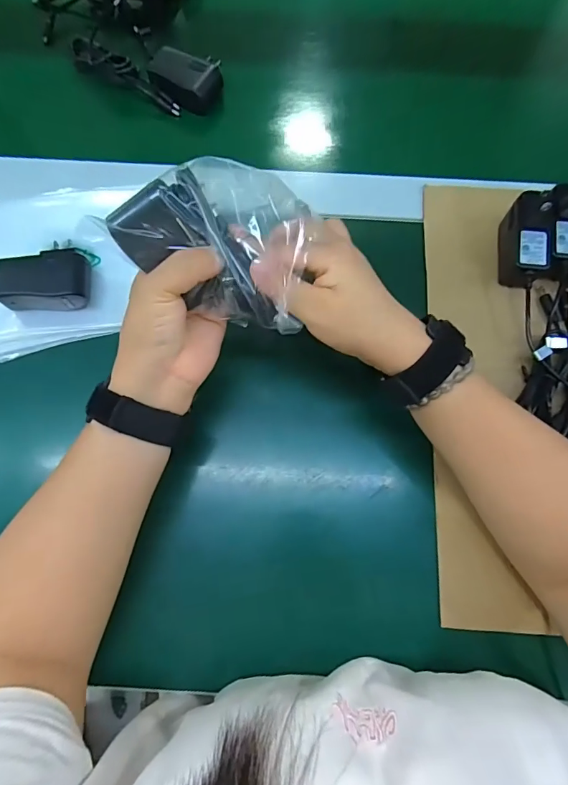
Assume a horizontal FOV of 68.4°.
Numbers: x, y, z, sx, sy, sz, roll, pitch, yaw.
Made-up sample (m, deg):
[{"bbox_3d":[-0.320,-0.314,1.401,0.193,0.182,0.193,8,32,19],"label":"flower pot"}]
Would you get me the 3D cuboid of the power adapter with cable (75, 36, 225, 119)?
[{"bbox_3d":[-0.151,-0.351,0.451,0.170,0.033,0.058,22,75,5],"label":"power adapter with cable"}]

